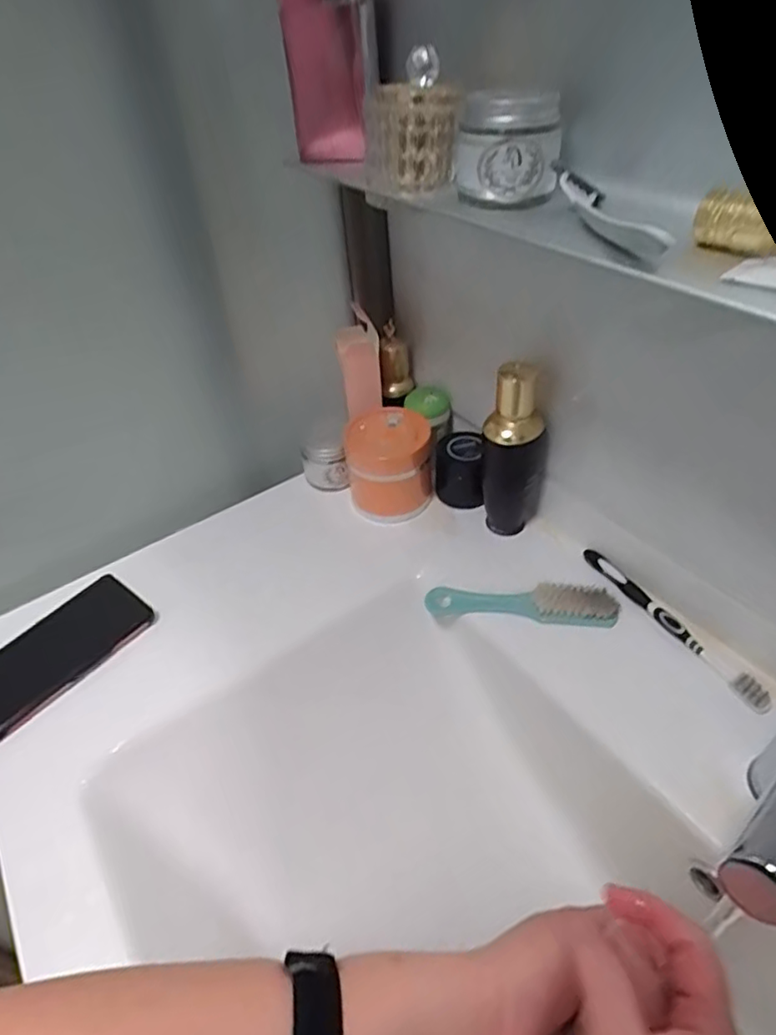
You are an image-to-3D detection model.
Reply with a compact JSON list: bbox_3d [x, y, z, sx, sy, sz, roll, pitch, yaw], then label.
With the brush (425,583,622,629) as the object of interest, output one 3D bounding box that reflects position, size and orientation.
[{"bbox_3d":[0.113,0.073,0.526,0.157,0.022,0.031,5,43,12],"label":"brush"}]

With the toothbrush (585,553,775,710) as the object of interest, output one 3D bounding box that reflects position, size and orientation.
[{"bbox_3d":[0.226,0.081,0.495,0.016,0.010,0.185,-23,45,-18],"label":"toothbrush"}]

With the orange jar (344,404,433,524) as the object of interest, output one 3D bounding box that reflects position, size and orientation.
[{"bbox_3d":[0.001,-0.053,0.623,0.083,0.084,0.085,-3,42,3],"label":"orange jar"}]

